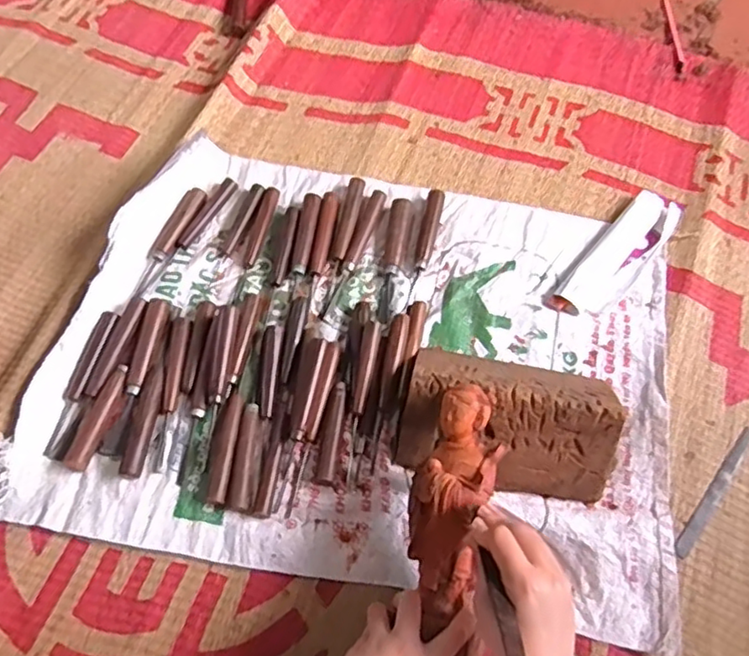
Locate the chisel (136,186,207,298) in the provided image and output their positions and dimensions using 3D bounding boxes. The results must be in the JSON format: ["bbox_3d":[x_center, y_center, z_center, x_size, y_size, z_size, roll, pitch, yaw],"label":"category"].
[{"bbox_3d":[-0.245,-0.106,0.743,0.021,0.015,0.149,23,67,10],"label":"chisel"}]

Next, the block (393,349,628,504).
[{"bbox_3d":[0.138,0.086,0.629,0.211,0.068,0.136,13,66,5],"label":"block"}]

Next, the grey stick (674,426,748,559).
[{"bbox_3d":[0.349,0.165,0.636,0.015,0.007,0.160,37,70,15],"label":"grey stick"}]

